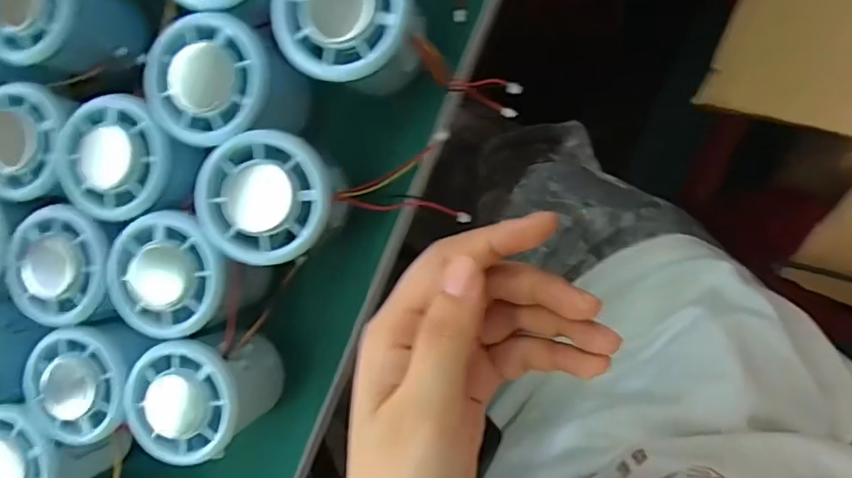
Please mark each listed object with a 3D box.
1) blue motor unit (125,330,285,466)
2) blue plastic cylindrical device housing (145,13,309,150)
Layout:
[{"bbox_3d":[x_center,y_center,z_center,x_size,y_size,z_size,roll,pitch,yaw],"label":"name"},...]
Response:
[{"bbox_3d":[-0.107,0.075,0.282,0.052,0.056,0.055,1,92,15],"label":"blue motor unit"},{"bbox_3d":[-0.089,-0.070,0.268,0.060,0.050,0.055,1,92,15],"label":"blue plastic cylindrical device housing"}]

